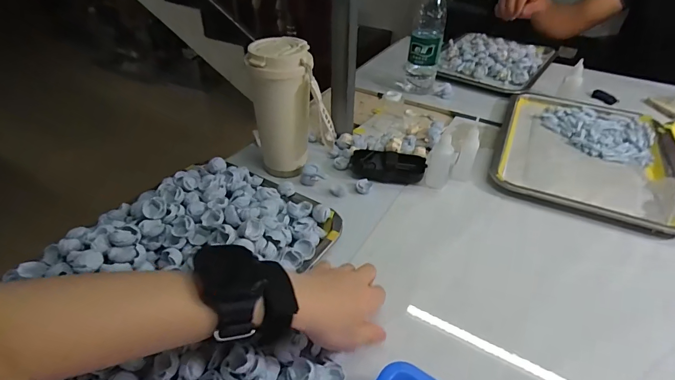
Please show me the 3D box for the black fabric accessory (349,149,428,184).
[{"bbox_3d":[0.075,-0.035,0.582,0.113,0.034,0.038,7,37,9],"label":"black fabric accessory"}]

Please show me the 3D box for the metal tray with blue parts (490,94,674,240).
[{"bbox_3d":[0.421,-0.068,0.647,0.266,0.026,0.356,16,40,21],"label":"metal tray with blue parts"}]

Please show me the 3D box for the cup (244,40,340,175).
[{"bbox_3d":[-0.064,-0.106,0.546,0.106,0.188,0.069,-2,37,-2],"label":"cup"}]

